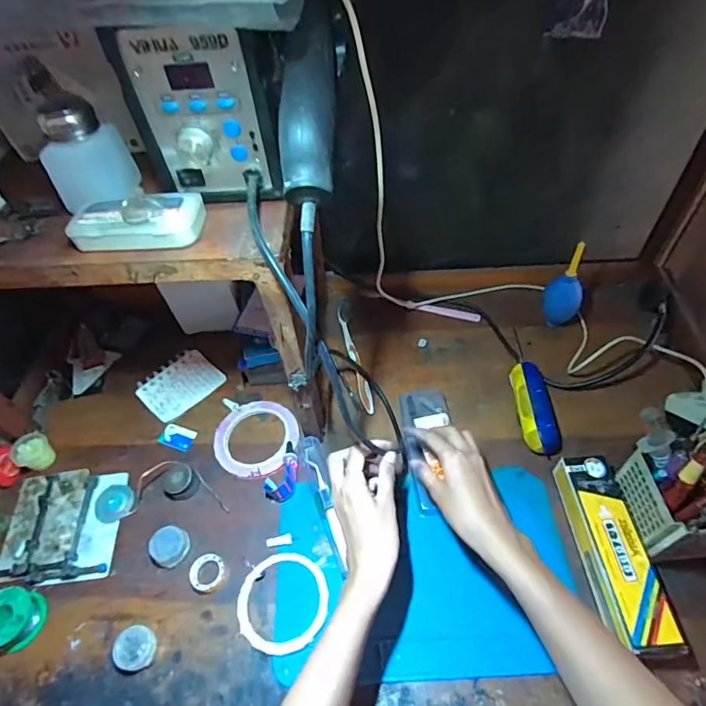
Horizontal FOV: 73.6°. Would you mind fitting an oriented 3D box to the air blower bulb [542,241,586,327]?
[{"bbox_3d":[0.285,-0.087,0.629,0.051,0.129,0.044,23,57,20],"label":"air blower bulb"}]

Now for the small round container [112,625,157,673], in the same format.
[{"bbox_3d":[-0.209,0.285,0.454,0.036,0.019,0.037,-2,52,2],"label":"small round container"}]

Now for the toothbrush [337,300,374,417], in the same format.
[{"bbox_3d":[0.002,0.001,0.667,0.018,0.016,0.194,-11,52,-5],"label":"toothbrush"}]

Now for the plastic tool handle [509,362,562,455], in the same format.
[{"bbox_3d":[0.223,0.066,0.576,0.049,0.037,0.121,-2,52,2],"label":"plastic tool handle"}]

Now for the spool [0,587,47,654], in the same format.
[{"bbox_3d":[-0.342,0.265,0.467,0.056,0.027,0.054,-2,52,2],"label":"spool"}]

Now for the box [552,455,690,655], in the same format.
[{"bbox_3d":[0.258,0.197,0.477,0.050,0.046,0.181,-4,52,1],"label":"box"}]

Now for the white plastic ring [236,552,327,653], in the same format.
[{"bbox_3d":[-0.071,0.250,0.475,0.090,0.004,0.090,-2,52,2],"label":"white plastic ring"}]

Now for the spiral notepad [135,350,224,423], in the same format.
[{"bbox_3d":[-0.240,0.041,0.654,0.081,0.006,0.100,37,63,27],"label":"spiral notepad"}]

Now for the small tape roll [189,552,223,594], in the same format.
[{"bbox_3d":[-0.152,0.229,0.493,0.034,0.007,0.038,-17,53,-9],"label":"small tape roll"}]

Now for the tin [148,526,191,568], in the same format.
[{"bbox_3d":[-0.197,0.208,0.509,0.038,0.021,0.039,-2,52,2],"label":"tin"}]

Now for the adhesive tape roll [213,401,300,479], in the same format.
[{"bbox_3d":[-0.121,0.107,0.592,0.106,0.007,0.103,-2,52,2],"label":"adhesive tape roll"}]

